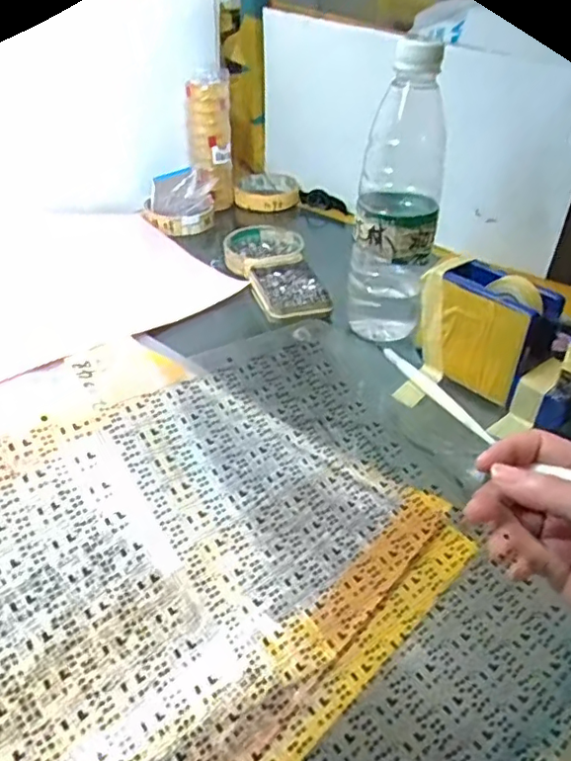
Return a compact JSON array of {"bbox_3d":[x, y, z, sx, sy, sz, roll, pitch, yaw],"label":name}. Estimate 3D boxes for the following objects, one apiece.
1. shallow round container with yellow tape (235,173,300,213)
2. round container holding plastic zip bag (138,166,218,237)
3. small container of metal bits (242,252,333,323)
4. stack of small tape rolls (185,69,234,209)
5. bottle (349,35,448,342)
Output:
[{"bbox_3d":[-0.023,-0.249,0.800,0.083,0.021,0.092,-1,37,-2],"label":"shallow round container with yellow tape"},{"bbox_3d":[-0.125,-0.215,0.717,0.081,0.049,0.088,-2,37,-4],"label":"round container holding plastic zip bag"},{"bbox_3d":[0.002,-0.090,0.588,0.066,0.016,0.105,-9,38,-13],"label":"small container of metal bits"},{"bbox_3d":[-0.093,-0.291,0.740,0.050,0.145,0.052,-5,37,-8],"label":"stack of small tape rolls"},{"bbox_3d":[0.088,-0.134,0.480,0.063,0.222,0.067,7,37,8],"label":"bottle"}]

